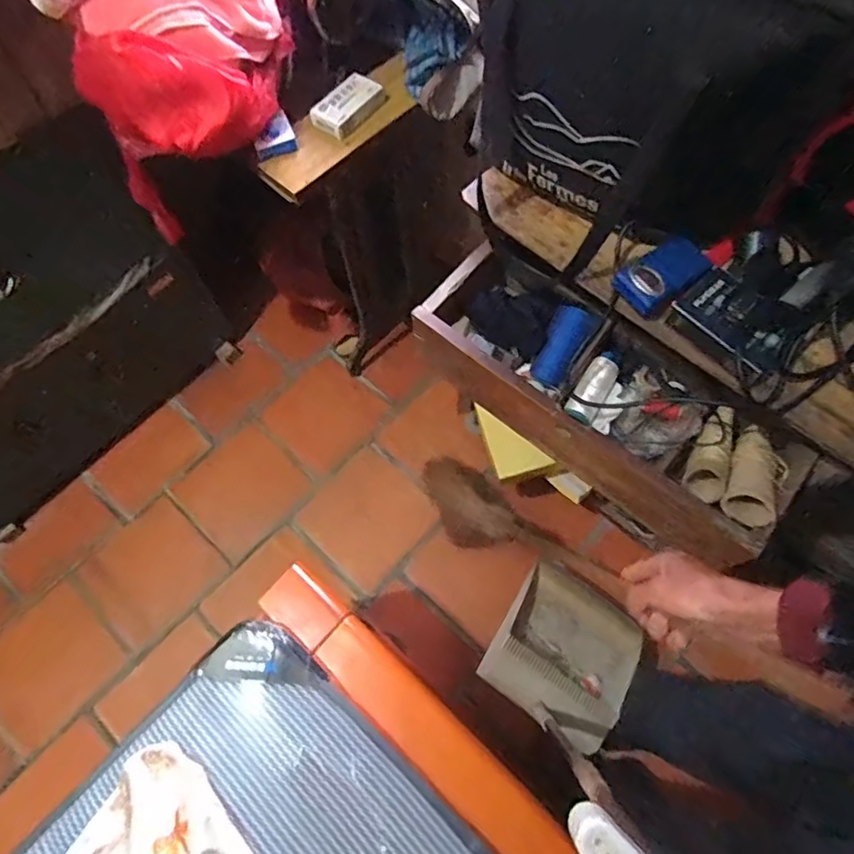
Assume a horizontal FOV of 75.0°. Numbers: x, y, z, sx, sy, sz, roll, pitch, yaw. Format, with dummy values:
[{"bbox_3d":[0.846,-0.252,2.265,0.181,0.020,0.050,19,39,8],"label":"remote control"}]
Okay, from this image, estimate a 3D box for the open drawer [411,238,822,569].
[{"bbox_3d":[0.238,-0.051,0.772,0.513,0.129,0.208,38,72,16],"label":"open drawer"}]

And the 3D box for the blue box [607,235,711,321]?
[{"bbox_3d":[0.293,-0.190,0.690,0.116,0.034,0.078,-41,71,-15],"label":"blue box"}]

